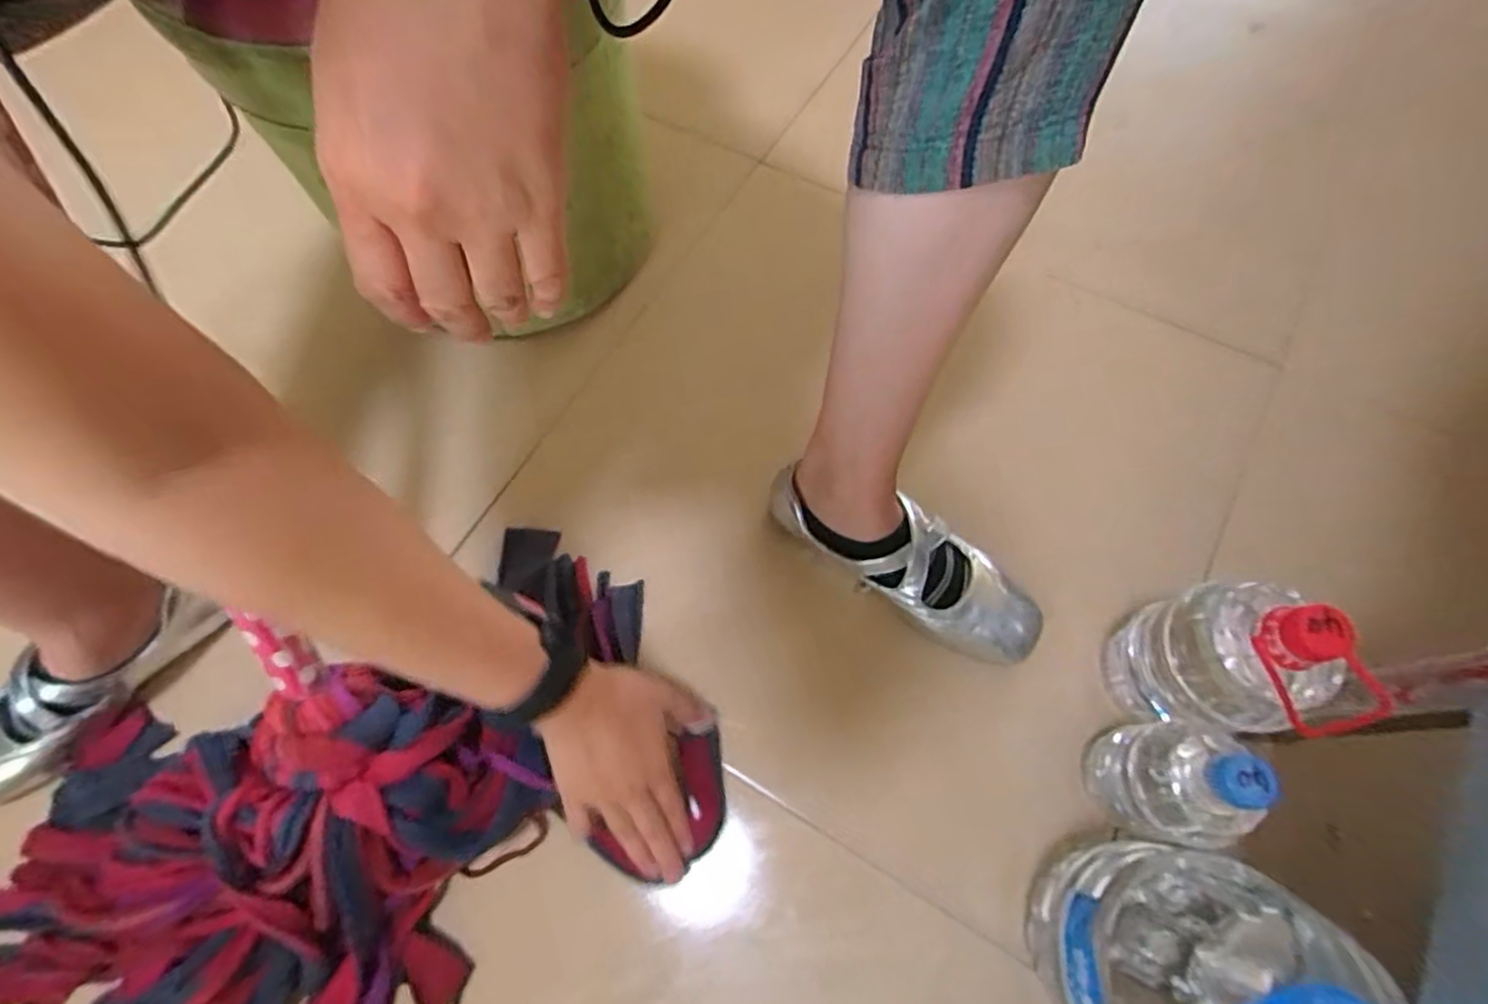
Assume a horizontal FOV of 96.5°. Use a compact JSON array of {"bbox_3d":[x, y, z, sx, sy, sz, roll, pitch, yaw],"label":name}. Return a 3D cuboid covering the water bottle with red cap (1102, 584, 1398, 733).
[{"bbox_3d":[0.363,0.114,0.489,0.105,0.200,0.114,-3,65,-1],"label":"water bottle with red cap"}]

